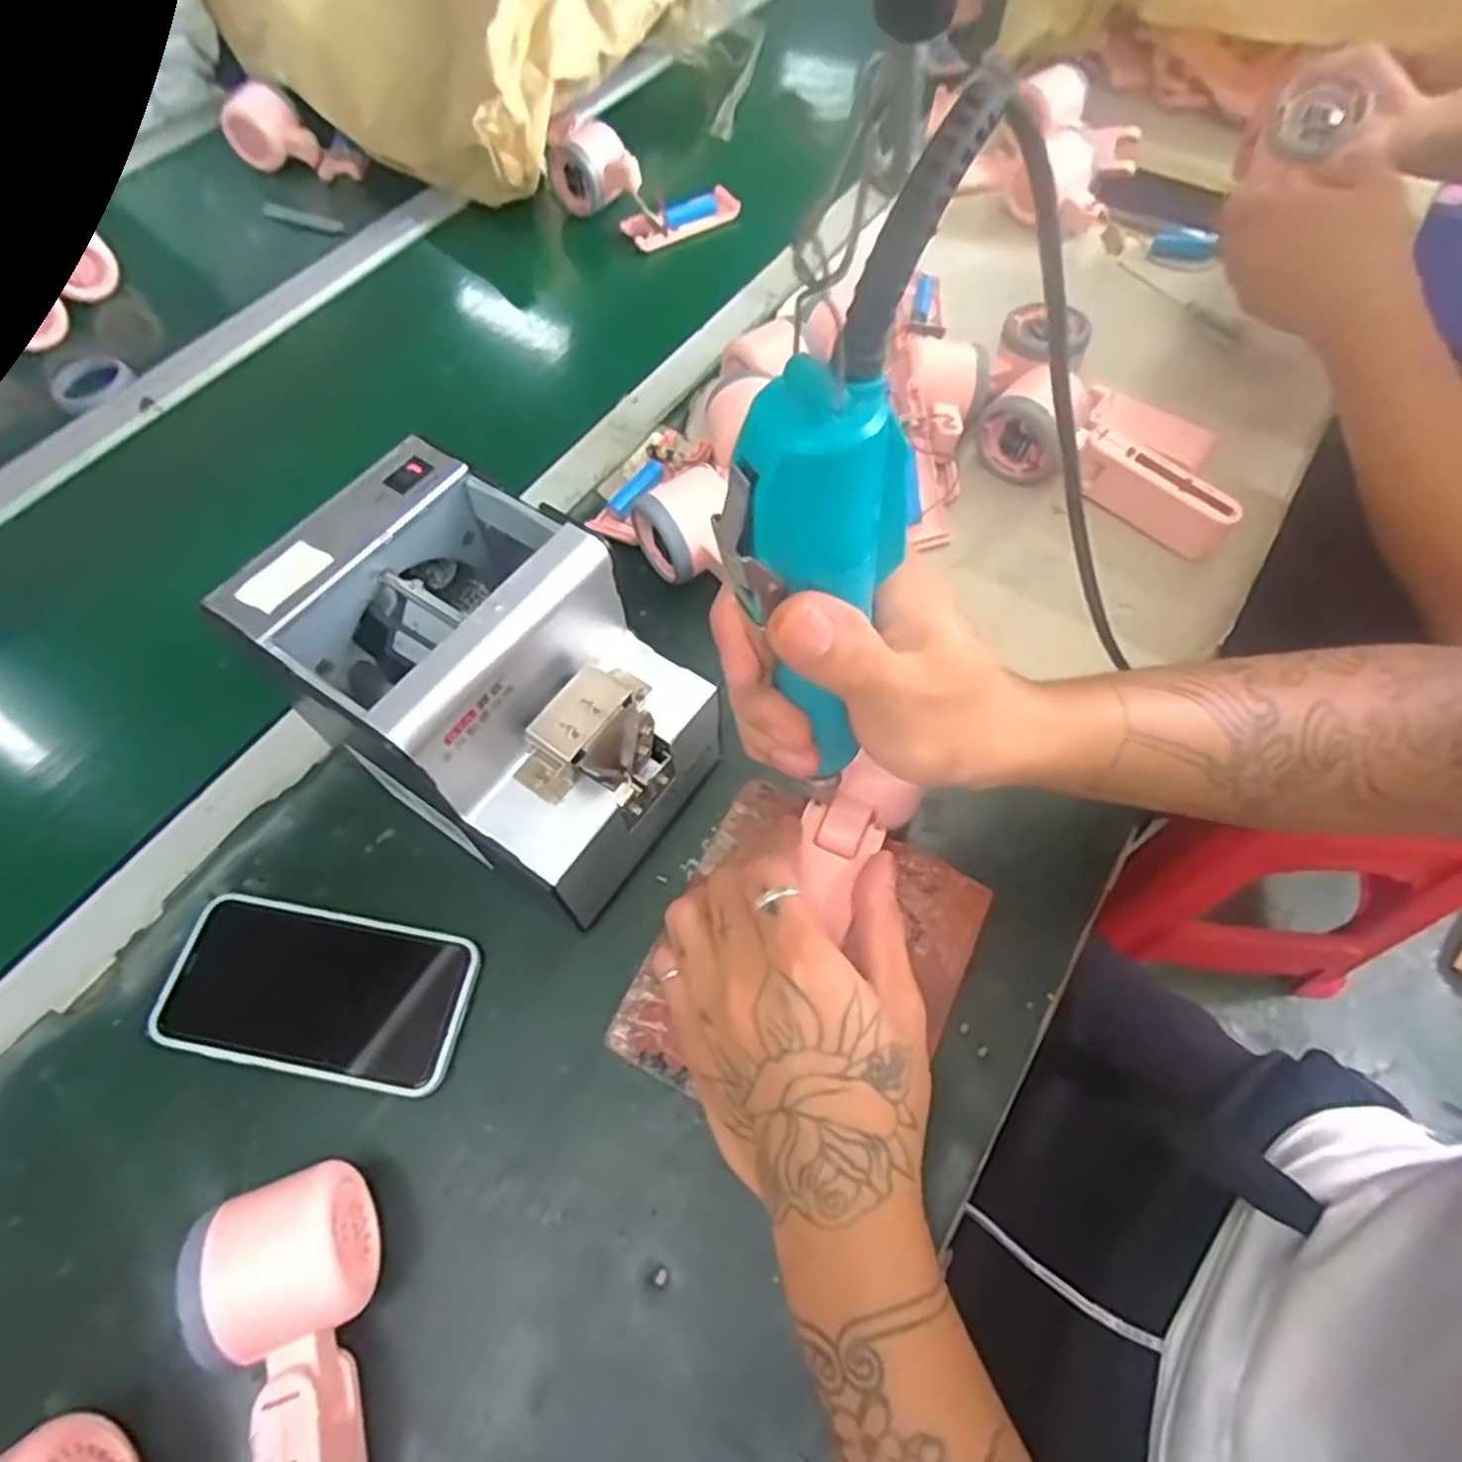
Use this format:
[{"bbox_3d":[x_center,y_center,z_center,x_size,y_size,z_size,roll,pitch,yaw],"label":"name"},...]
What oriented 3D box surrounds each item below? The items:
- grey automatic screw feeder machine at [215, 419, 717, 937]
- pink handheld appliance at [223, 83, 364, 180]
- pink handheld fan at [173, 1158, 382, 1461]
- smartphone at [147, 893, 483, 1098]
[{"bbox_3d":[-0.108,-0.018,0.380,0.172,0.143,0.116,33,67,18],"label":"grey automatic screw feeder machine"},{"bbox_3d":[-0.419,-0.575,0.760,0.139,0.059,0.046,19,64,-8],"label":"pink handheld appliance"},{"bbox_3d":[-0.164,0.259,0.292,0.055,0.054,0.164,-15,62,-6],"label":"pink handheld fan"},{"bbox_3d":[-0.203,0.127,0.383,0.144,0.012,0.073,9,62,7],"label":"smartphone"}]

